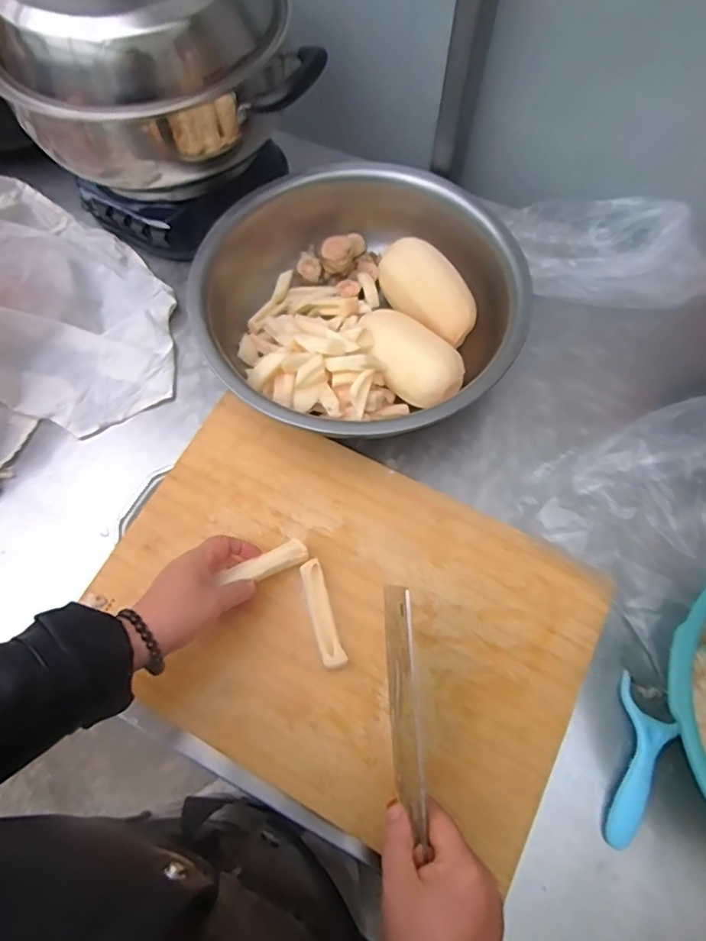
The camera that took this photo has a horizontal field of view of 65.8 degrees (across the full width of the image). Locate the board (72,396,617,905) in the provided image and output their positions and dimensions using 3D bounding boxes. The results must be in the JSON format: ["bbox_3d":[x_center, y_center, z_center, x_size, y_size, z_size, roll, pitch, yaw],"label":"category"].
[{"bbox_3d":[-0.015,0.143,0.549,0.475,0.037,0.322,27,69,11],"label":"board"}]

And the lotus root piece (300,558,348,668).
[{"bbox_3d":[-0.030,0.140,0.533,0.022,0.026,0.102,-16,68,-7],"label":"lotus root piece"}]

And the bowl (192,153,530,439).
[{"bbox_3d":[0.007,-0.209,0.644,0.353,0.099,0.339,0,67,0],"label":"bowl"}]

